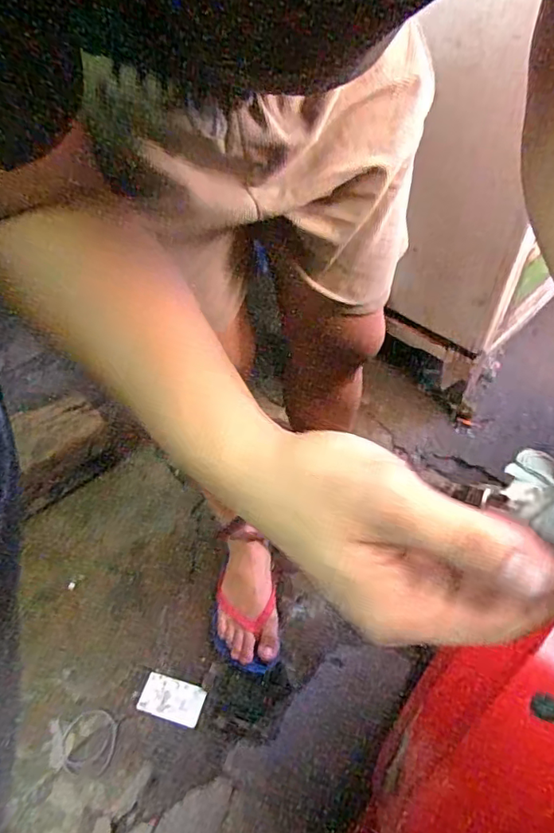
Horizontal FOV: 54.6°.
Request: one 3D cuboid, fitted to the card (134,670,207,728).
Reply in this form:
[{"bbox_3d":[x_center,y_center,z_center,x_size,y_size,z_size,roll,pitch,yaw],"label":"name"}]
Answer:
[{"bbox_3d":[-0.169,0.454,0.862,0.101,0.005,0.058,12,50,12],"label":"card"}]

